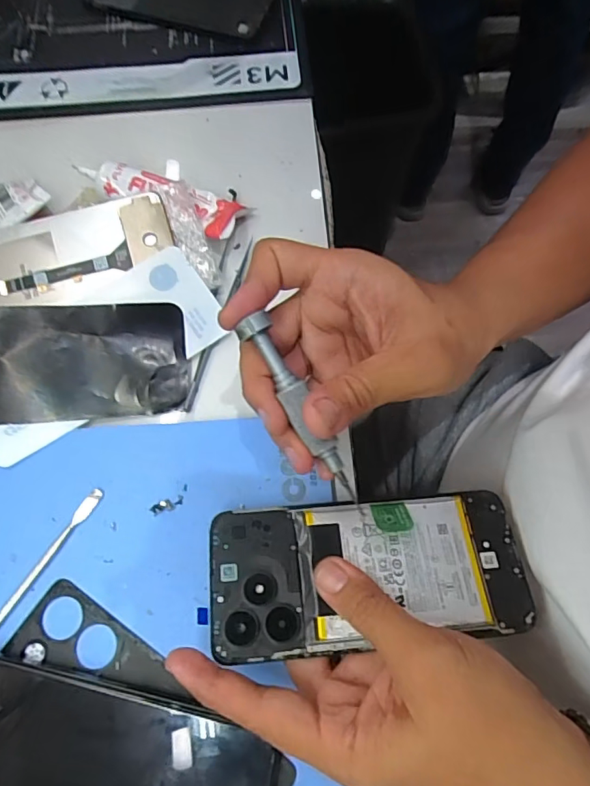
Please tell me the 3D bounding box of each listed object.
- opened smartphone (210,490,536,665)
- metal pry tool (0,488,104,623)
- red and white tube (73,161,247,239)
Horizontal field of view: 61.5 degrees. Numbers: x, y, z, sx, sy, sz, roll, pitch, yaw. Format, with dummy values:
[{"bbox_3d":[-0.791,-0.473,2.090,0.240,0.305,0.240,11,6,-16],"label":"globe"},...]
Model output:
[{"bbox_3d":[0.039,0.092,0.261,0.163,0.015,0.071,-4,72,-6],"label":"opened smartphone"},{"bbox_3d":[-0.160,0.122,0.269,0.008,0.004,0.163,32,72,11],"label":"metal pry tool"},{"bbox_3d":[-0.098,-0.145,0.364,0.127,0.023,0.036,22,71,8],"label":"red and white tube"}]

